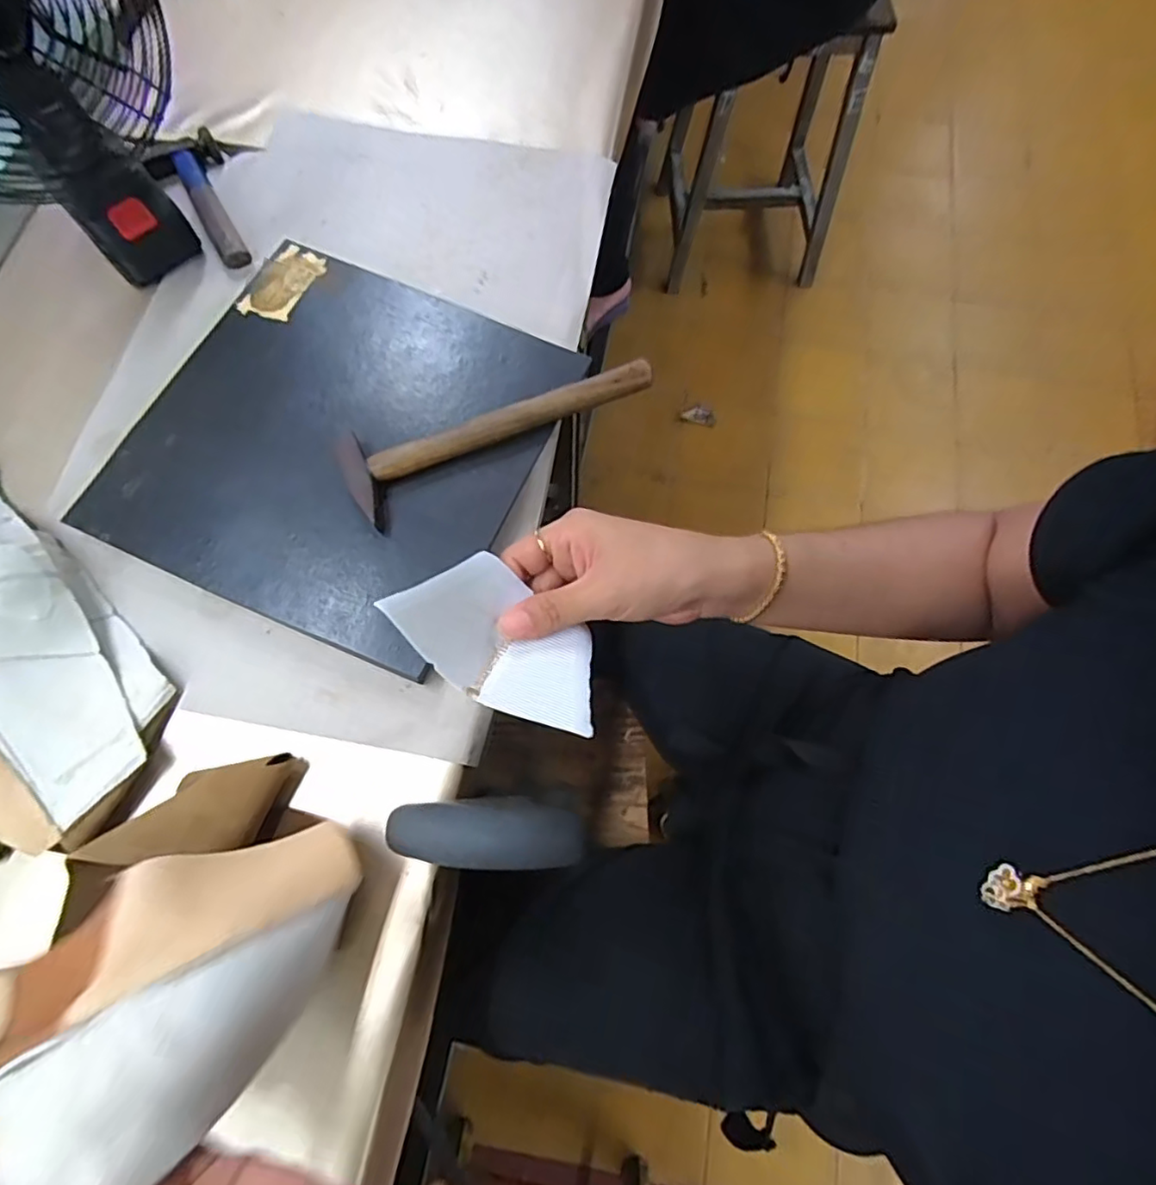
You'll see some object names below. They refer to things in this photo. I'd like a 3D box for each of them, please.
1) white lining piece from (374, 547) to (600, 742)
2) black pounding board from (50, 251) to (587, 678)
[{"bbox_3d":[-0.032,0.016,0.298,0.098,0.052,0.072,13,41,12],"label":"white lining piece"},{"bbox_3d":[-0.191,-0.125,0.494,0.297,0.021,0.298,23,73,6],"label":"black pounding board"}]

